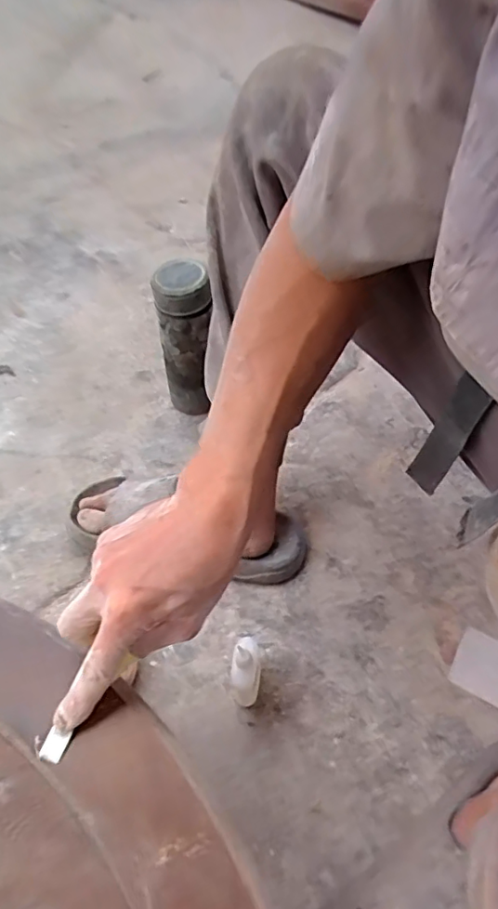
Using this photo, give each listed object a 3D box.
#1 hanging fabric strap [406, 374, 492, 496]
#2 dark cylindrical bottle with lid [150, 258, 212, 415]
[{"bbox_3d":[0.153,-0.013,0.439,0.006,0.135,0.033,-20,61,-16],"label":"hanging fabric strap"},{"bbox_3d":[-0.079,-0.137,0.729,0.075,0.222,0.057,-6,55,-3],"label":"dark cylindrical bottle with lid"}]

